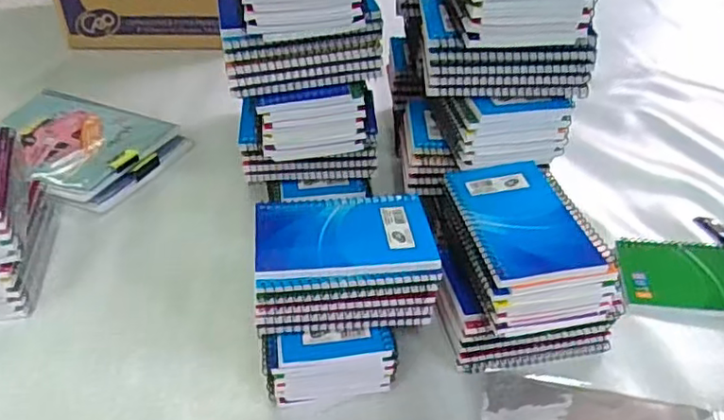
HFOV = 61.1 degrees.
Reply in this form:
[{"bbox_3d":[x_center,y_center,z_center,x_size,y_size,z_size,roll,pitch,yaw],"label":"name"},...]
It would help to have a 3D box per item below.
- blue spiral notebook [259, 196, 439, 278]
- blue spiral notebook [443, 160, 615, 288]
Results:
[{"bbox_3d":[-0.014,0.016,0.456,0.128,0.014,0.082,-4,38,-6],"label":"blue spiral notebook"},{"bbox_3d":[0.126,0.004,0.474,0.093,0.012,0.130,-6,39,-8],"label":"blue spiral notebook"}]

